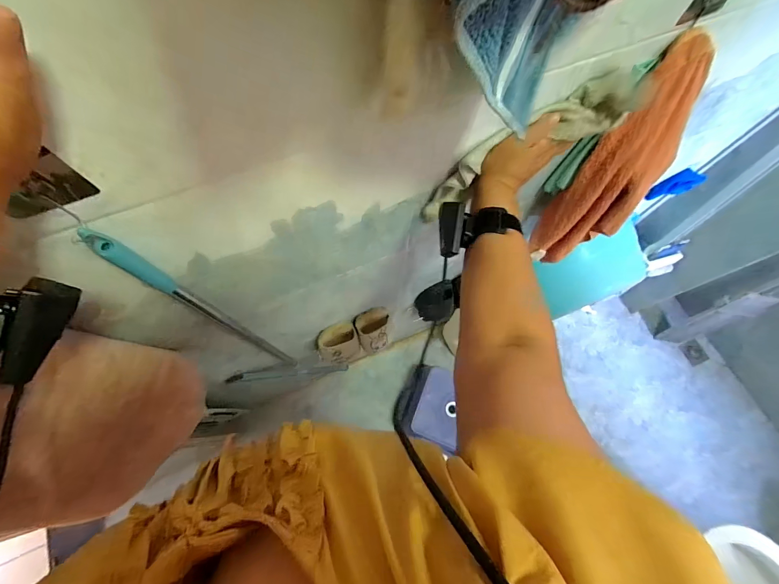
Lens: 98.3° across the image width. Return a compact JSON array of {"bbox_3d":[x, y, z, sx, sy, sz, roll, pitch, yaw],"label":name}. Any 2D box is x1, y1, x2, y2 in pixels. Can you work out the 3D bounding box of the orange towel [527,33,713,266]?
[{"bbox_3d":[0.366,-0.177,0.566,0.118,0.384,0.086,42,74,13],"label":"orange towel"}]

